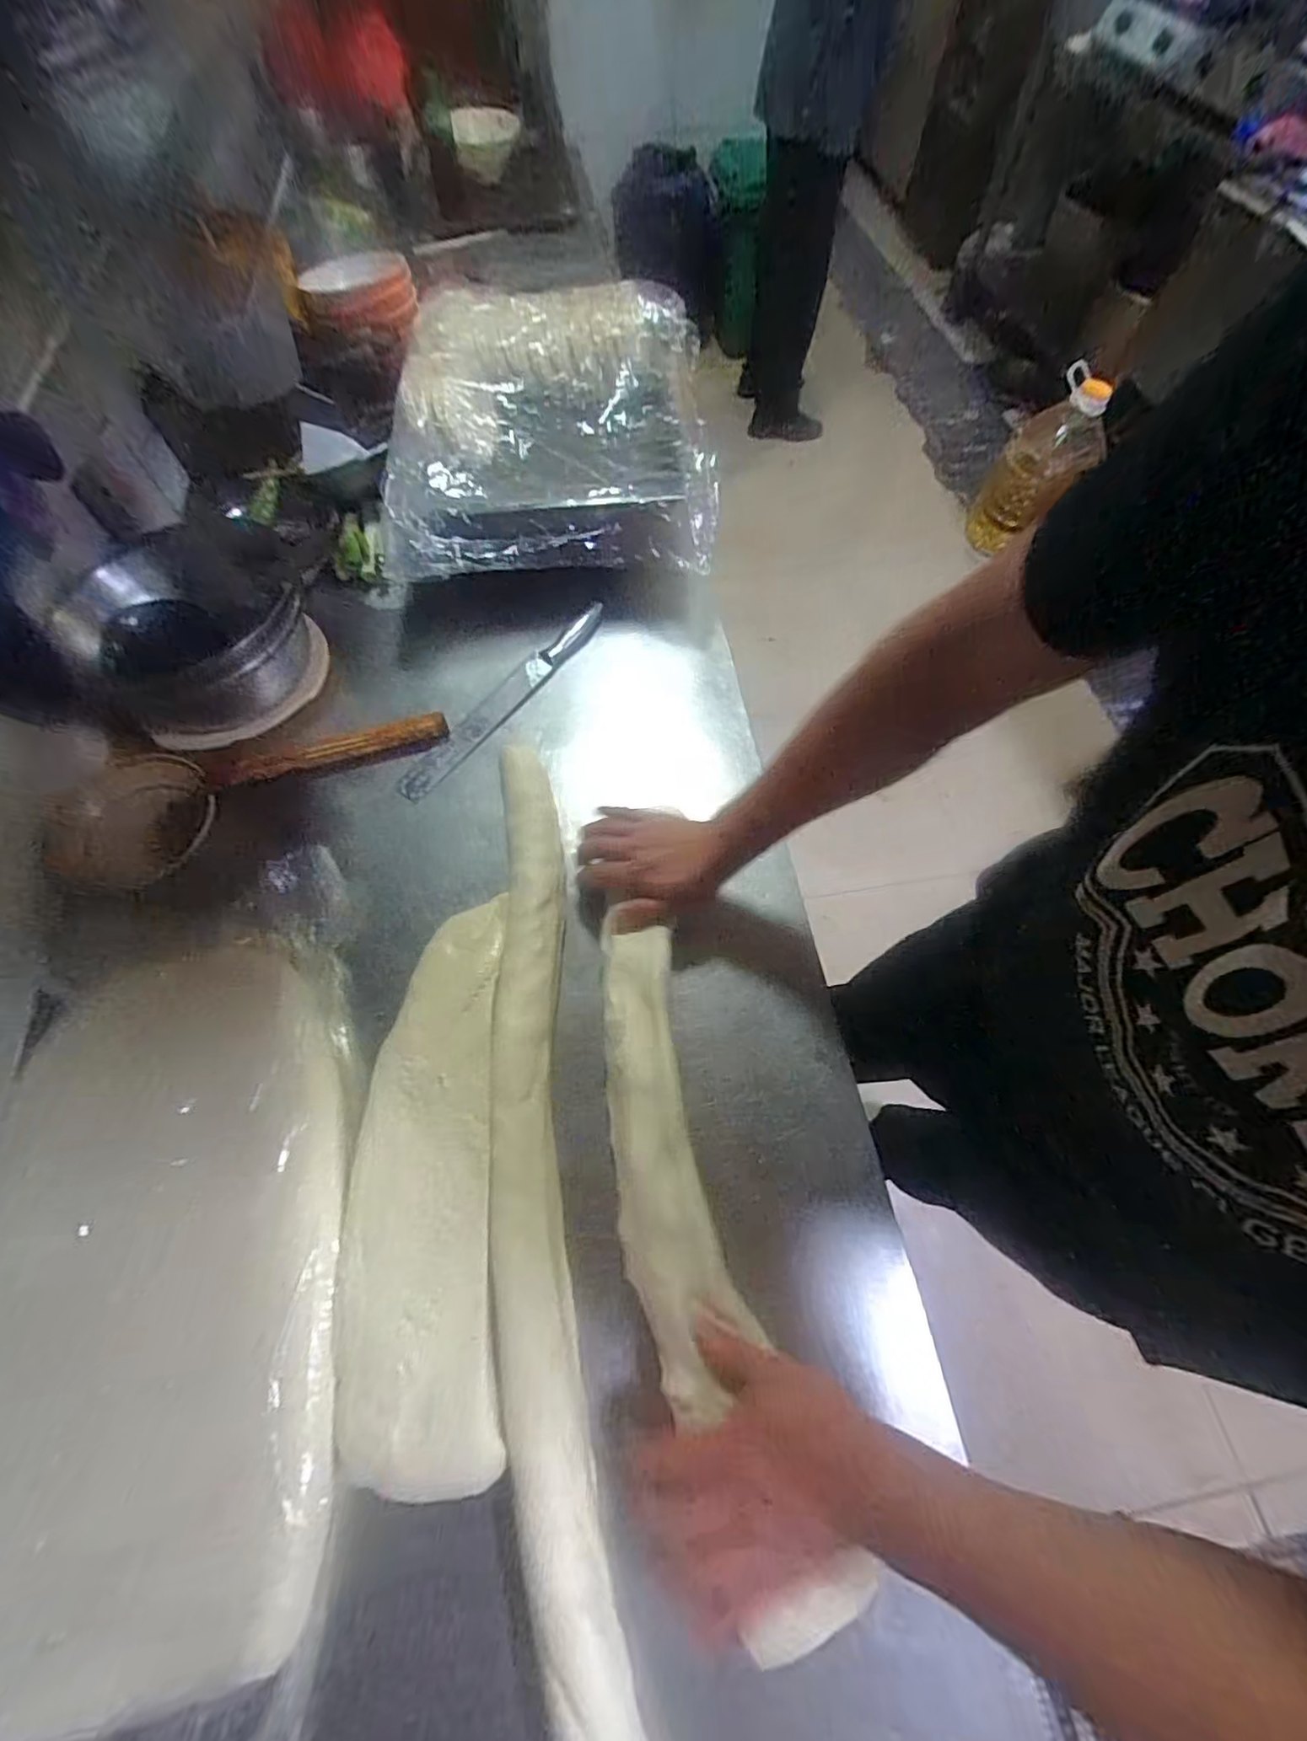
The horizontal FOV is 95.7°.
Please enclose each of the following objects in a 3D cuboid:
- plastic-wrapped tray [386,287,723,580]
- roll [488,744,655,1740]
[{"bbox_3d":[-0.143,-0.654,0.865,0.423,0.145,0.575,-4,64,-2],"label":"plastic-wrapped tray"},{"bbox_3d":[-0.096,0.237,0.510,0.095,0.056,0.850,-9,65,-5],"label":"roll"}]

